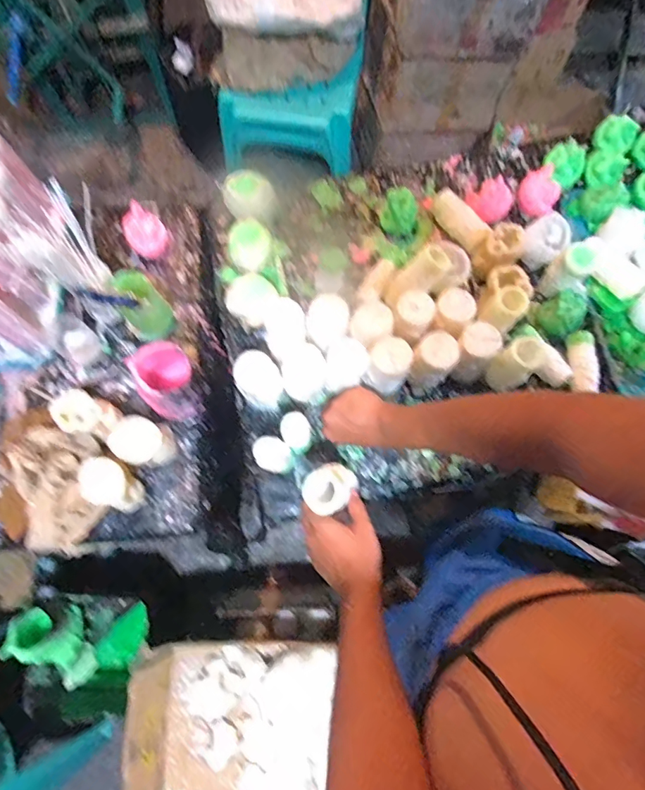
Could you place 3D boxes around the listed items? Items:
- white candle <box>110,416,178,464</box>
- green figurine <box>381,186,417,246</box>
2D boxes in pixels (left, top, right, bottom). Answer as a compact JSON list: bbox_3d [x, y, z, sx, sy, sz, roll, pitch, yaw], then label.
[{"bbox_3d":[-0.257,0.072,0.685,0.073,0.088,0.064,13,75,3],"label":"white candle"},{"bbox_3d":[0.136,-0.314,0.803,0.066,0.051,0.073,18,75,4],"label":"green figurine"}]

